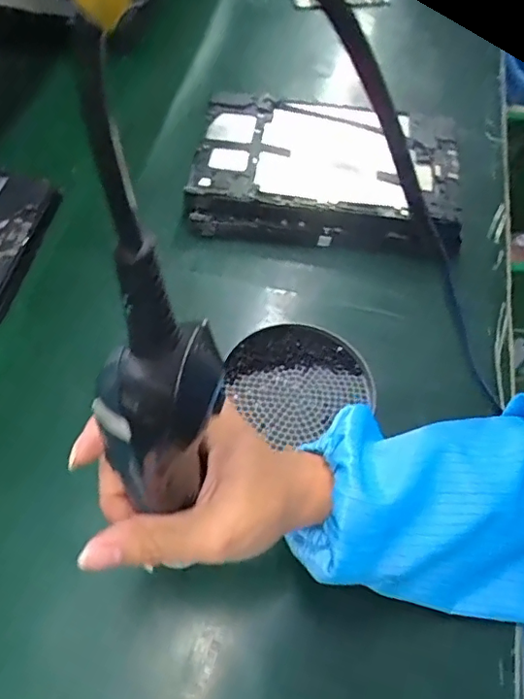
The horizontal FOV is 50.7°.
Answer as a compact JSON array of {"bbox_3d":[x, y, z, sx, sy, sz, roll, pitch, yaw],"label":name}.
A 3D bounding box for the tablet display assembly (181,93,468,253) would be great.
[{"bbox_3d":[0.059,-0.164,0.503,0.241,0.039,0.151,9,60,2],"label":"tablet display assembly"}]

